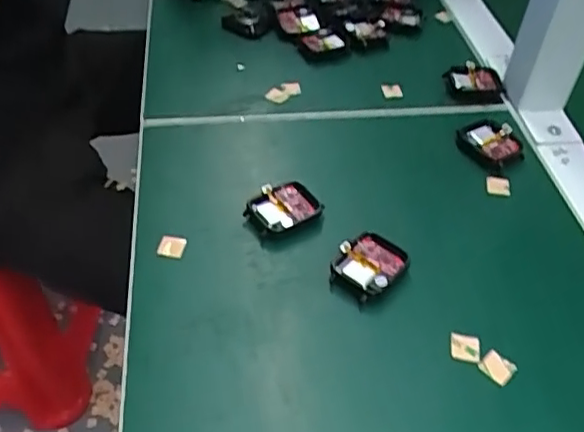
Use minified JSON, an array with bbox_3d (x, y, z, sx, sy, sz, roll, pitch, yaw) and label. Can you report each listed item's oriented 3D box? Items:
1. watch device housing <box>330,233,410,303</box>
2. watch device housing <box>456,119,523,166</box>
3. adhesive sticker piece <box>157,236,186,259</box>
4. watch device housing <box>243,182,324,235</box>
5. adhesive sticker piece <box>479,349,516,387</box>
[{"bbox_3d":[0.047,0.032,0.377,0.042,0.015,0.036,-34,57,-31],"label":"watch device housing"},{"bbox_3d":[0.152,-0.057,0.464,0.036,0.009,0.049,-25,53,-25],"label":"watch device housing"},{"bbox_3d":[-0.076,0.019,0.386,0.015,0.005,0.015,7,46,3],"label":"adhesive sticker piece"},{"bbox_3d":[-0.005,-0.005,0.407,0.048,0.015,0.032,-17,50,-20],"label":"watch device housing"},{"bbox_3d":[0.113,0.083,0.336,0.017,0.004,0.016,35,53,26],"label":"adhesive sticker piece"}]

